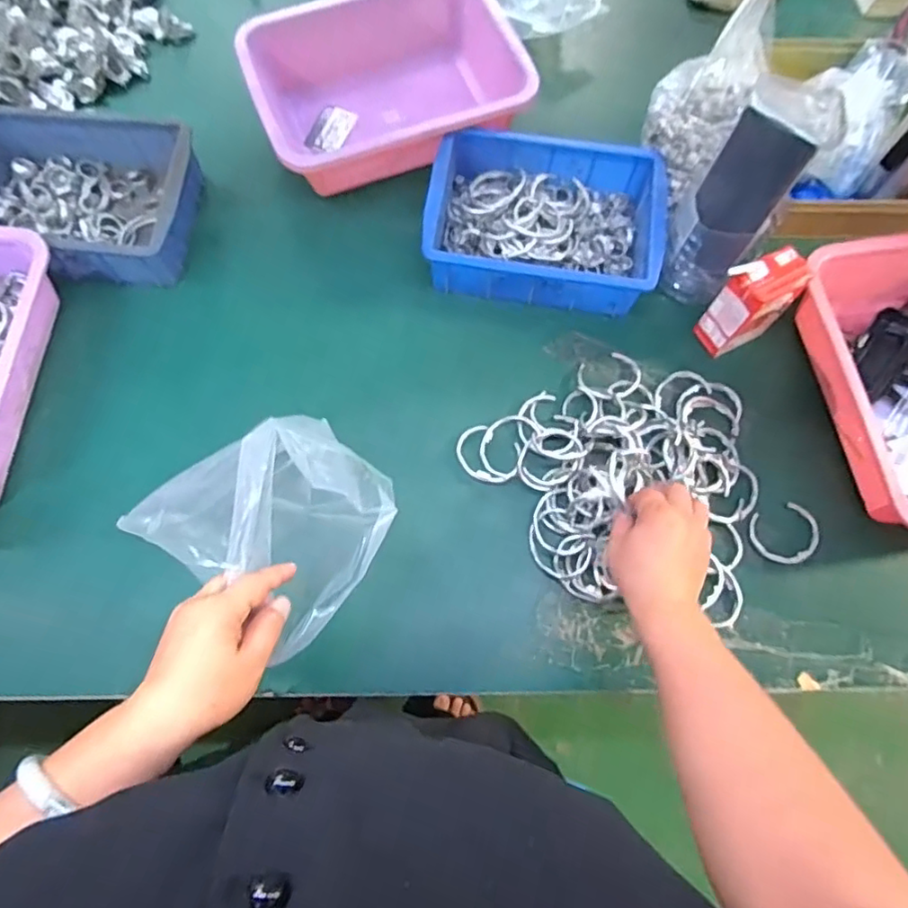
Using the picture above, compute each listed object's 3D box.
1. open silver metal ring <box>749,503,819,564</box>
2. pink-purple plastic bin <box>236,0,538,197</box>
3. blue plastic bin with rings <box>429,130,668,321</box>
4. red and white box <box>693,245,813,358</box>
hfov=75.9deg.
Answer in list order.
[{"bbox_3d":[0.325,0.078,0.568,0.069,0.006,0.054,-15,73,-7],"label":"open silver metal ring"},{"bbox_3d":[-0.079,-0.433,0.684,0.299,0.076,0.238,-24,75,-9],"label":"pink-purple plastic bin"},{"bbox_3d":[0.097,-0.258,0.644,0.250,0.068,0.183,11,72,1],"label":"blue plastic bin with rings"},{"bbox_3d":[0.301,-0.153,0.589,0.073,0.102,0.046,-27,75,-8],"label":"red and white box"}]

